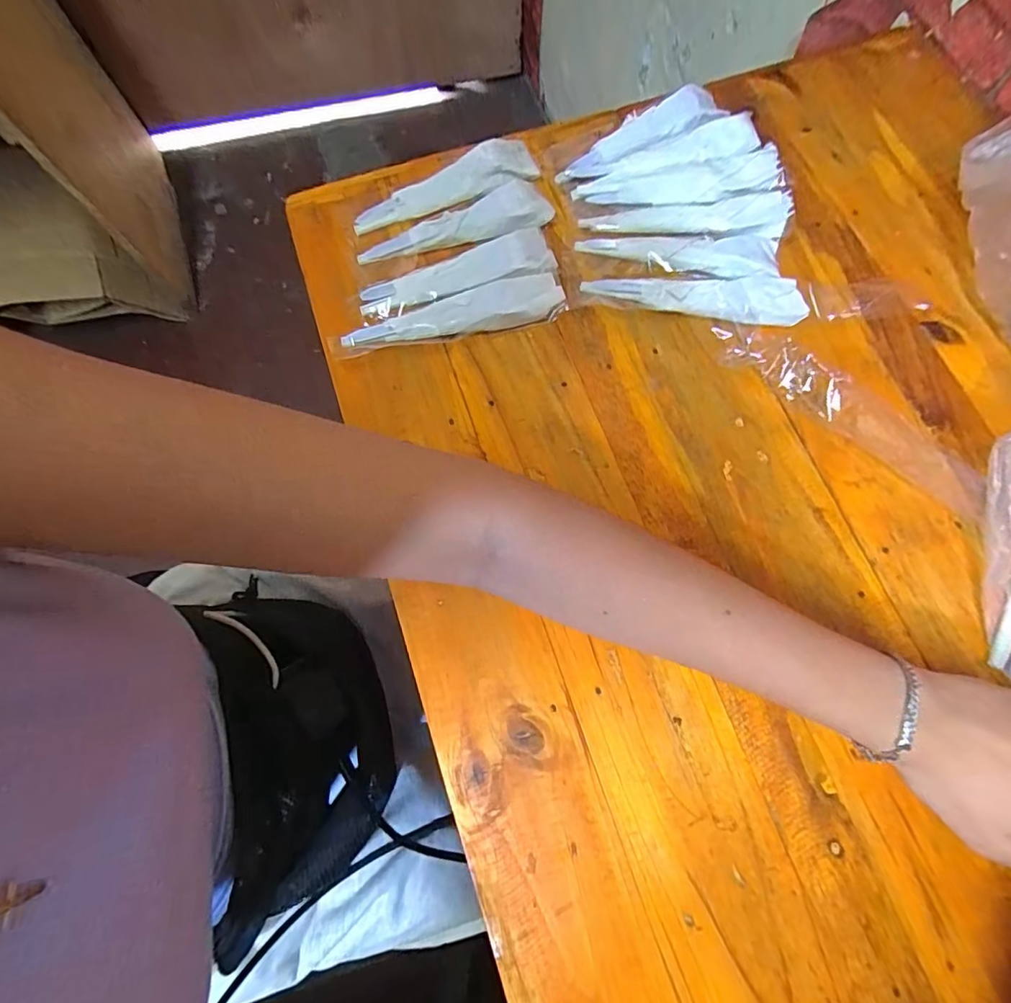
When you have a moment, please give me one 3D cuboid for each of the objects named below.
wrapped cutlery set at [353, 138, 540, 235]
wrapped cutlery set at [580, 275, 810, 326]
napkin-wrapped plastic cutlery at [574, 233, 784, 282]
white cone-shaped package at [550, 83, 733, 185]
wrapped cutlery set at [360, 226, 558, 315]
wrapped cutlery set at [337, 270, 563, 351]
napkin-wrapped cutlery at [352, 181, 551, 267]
[{"bbox_3d":[-0.050,-0.250,0.403,0.149,0.019,0.035,-22,75,-5],"label":"wrapped cutlery set"},{"bbox_3d":[0.138,-0.149,0.372,0.155,0.018,0.034,5,74,3],"label":"wrapped cutlery set"},{"bbox_3d":[0.130,-0.186,0.382,0.145,0.015,0.042,5,74,3],"label":"napkin-wrapped plastic cutlery"},{"bbox_3d":[0.106,-0.301,0.413,0.142,0.020,0.040,-22,75,-5],"label":"white cone-shaped package"},{"bbox_3d":[-0.035,-0.169,0.382,0.148,0.015,0.040,-21,75,-5],"label":"wrapped cutlery set"},{"bbox_3d":[-0.038,-0.135,0.373,0.162,0.019,0.032,-16,75,-3],"label":"wrapped cutlery set"},{"bbox_3d":[-0.038,-0.209,0.391,0.148,0.015,0.041,-23,75,-5],"label":"napkin-wrapped cutlery"}]

